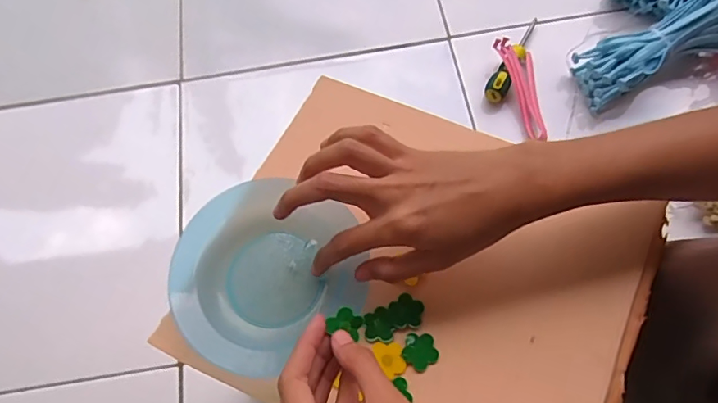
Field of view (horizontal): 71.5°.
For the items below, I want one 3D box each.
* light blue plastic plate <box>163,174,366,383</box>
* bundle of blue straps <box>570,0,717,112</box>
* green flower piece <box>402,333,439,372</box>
[{"bbox_3d":[-0.060,0.044,0.342,0.132,0.033,0.114,-38,70,-12],"label":"light blue plastic plate"},{"bbox_3d":[0.400,-0.205,0.665,0.220,0.085,0.081,-20,67,-5],"label":"bundle of blue straps"},{"bbox_3d":[0.039,0.096,0.323,0.022,0.004,0.023,-1,67,3],"label":"green flower piece"}]

